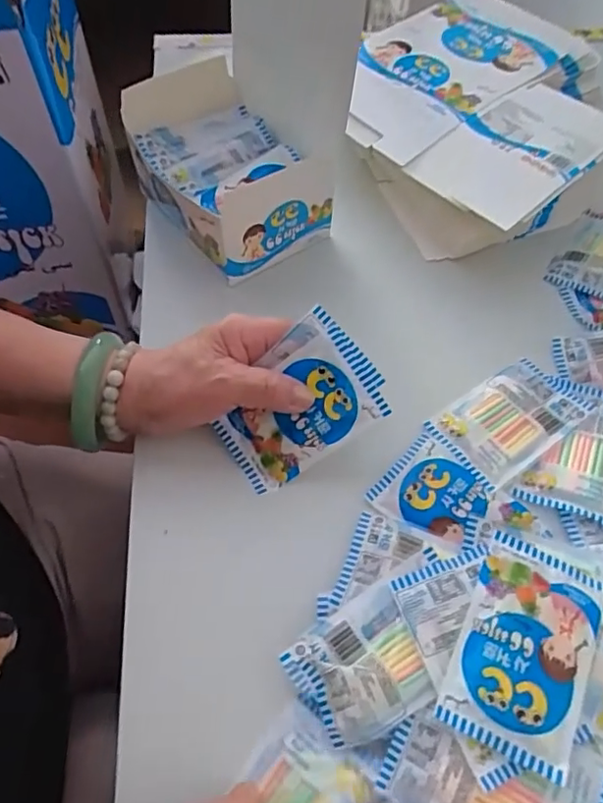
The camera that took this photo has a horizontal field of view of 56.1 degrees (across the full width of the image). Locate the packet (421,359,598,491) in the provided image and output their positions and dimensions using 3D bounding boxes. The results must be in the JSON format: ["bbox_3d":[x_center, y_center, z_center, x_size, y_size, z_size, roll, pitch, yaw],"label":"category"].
[{"bbox_3d":[0.144,0.013,0.392,0.099,0.009,0.062,-31,65,-18],"label":"packet"}]

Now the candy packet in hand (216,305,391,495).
[{"bbox_3d":[-0.005,0.005,0.356,0.105,0.010,0.072,-40,86,19],"label":"candy packet in hand"}]

